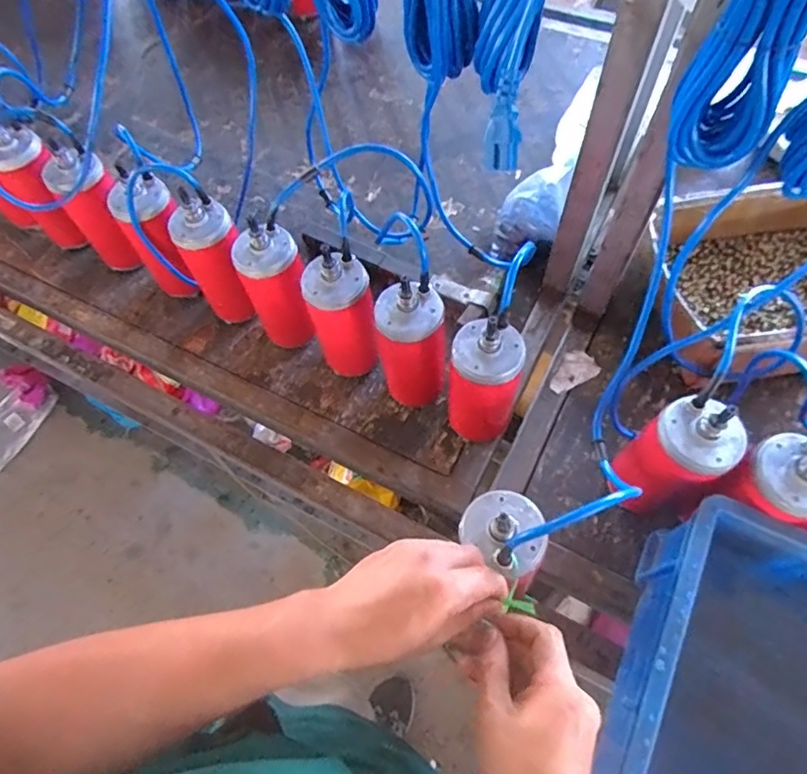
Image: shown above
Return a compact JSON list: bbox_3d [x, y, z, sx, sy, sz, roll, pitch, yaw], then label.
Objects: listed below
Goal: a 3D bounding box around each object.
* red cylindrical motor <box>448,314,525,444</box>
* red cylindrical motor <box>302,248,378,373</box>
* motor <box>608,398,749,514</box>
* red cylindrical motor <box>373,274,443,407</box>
[{"bbox_3d":[0.093,0.000,0.599,0.076,0.190,0.066,13,65,10],"label":"red cylindrical motor"},{"bbox_3d":[-0.071,-0.074,0.651,0.077,0.189,0.074,-1,64,3],"label":"red cylindrical motor"},{"bbox_3d":[0.277,0.076,0.546,0.068,0.209,0.069,-1,64,3],"label":"motor"},{"bbox_3d":[0.010,-0.044,0.624,0.071,0.202,0.070,-1,64,3],"label":"red cylindrical motor"}]

